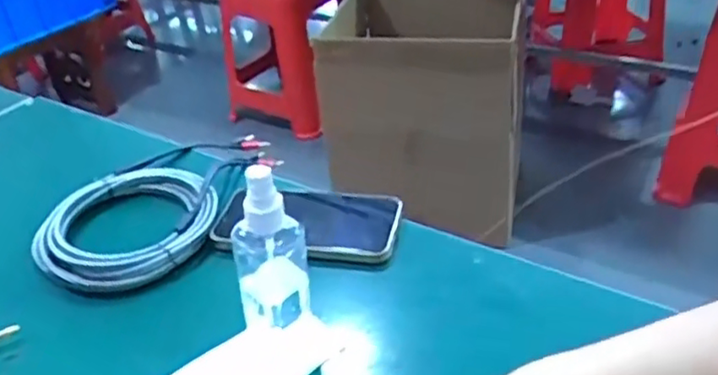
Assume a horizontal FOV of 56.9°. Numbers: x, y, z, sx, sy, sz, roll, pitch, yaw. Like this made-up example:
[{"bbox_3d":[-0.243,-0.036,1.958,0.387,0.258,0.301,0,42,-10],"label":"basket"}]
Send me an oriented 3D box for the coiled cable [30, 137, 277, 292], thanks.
[{"bbox_3d":[-0.175,0.007,0.601,0.140,0.034,0.237,7,36,19],"label":"coiled cable"}]

